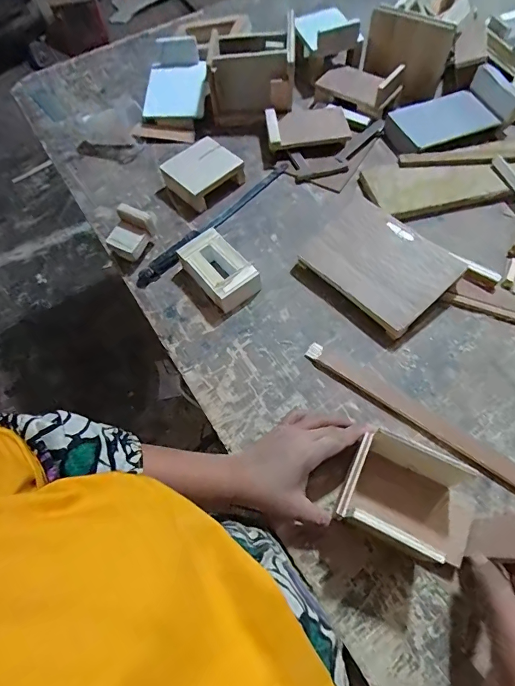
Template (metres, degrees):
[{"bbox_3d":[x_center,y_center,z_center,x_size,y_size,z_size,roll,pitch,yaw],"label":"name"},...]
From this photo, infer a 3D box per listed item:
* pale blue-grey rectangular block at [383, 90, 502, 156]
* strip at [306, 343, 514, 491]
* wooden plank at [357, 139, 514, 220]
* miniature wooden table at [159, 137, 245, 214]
[{"bbox_3d":[0.295,-0.355,0.652,0.165,0.031,0.103,-19,64,-5],"label":"pale blue-grey rectangular block"},{"bbox_3d":[0.248,0.125,0.436,0.446,0.010,0.030,33,70,18],"label":"strip"},{"bbox_3d":[0.351,-0.264,0.610,0.370,0.011,0.100,-13,64,-3],"label":"wooden plank"},{"bbox_3d":[-0.087,-0.265,0.624,0.104,0.041,0.107,-40,68,-15],"label":"miniature wooden table"}]

